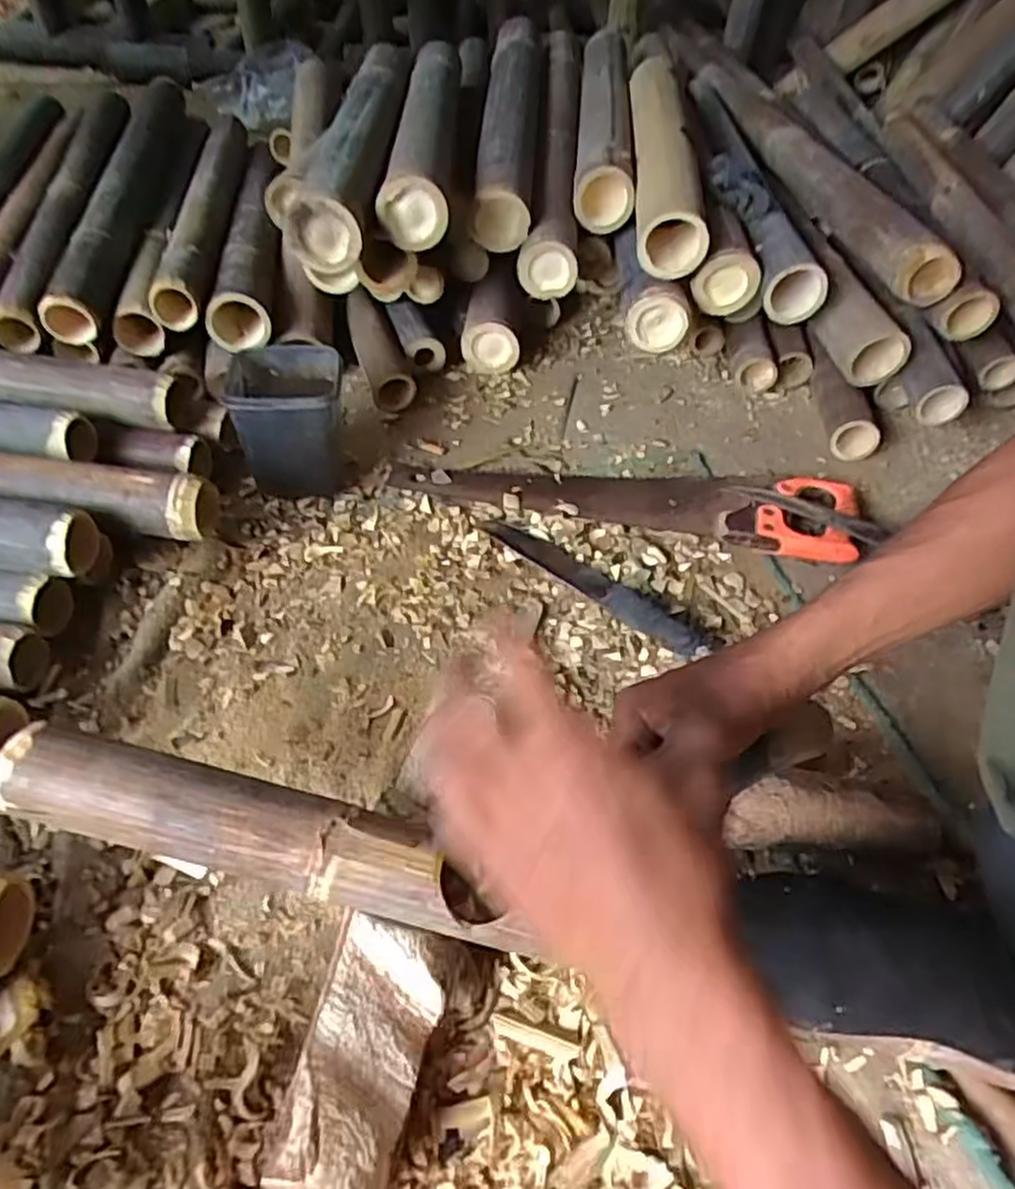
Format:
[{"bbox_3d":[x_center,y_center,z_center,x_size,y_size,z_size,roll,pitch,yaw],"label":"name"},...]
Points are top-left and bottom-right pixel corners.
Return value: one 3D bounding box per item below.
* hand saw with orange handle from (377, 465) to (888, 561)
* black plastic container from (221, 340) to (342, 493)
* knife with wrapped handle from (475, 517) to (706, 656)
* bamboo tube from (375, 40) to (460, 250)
[{"bbox_3d":[0.132,-0.122,0.829,0.506,0.034,0.115,11,49,5],"label":"hand saw with orange handle"},{"bbox_3d":[-0.232,-0.185,0.790,0.111,0.125,0.115,-2,50,-6],"label":"black plastic container"},{"bbox_3d":[0.083,-0.016,0.736,0.255,0.022,0.045,32,54,21],"label":"knife with wrapped handle"},{"bbox_3d":[-0.111,-0.638,1.002,0.088,0.079,0.610,1,49,-4],"label":"bamboo tube"}]

